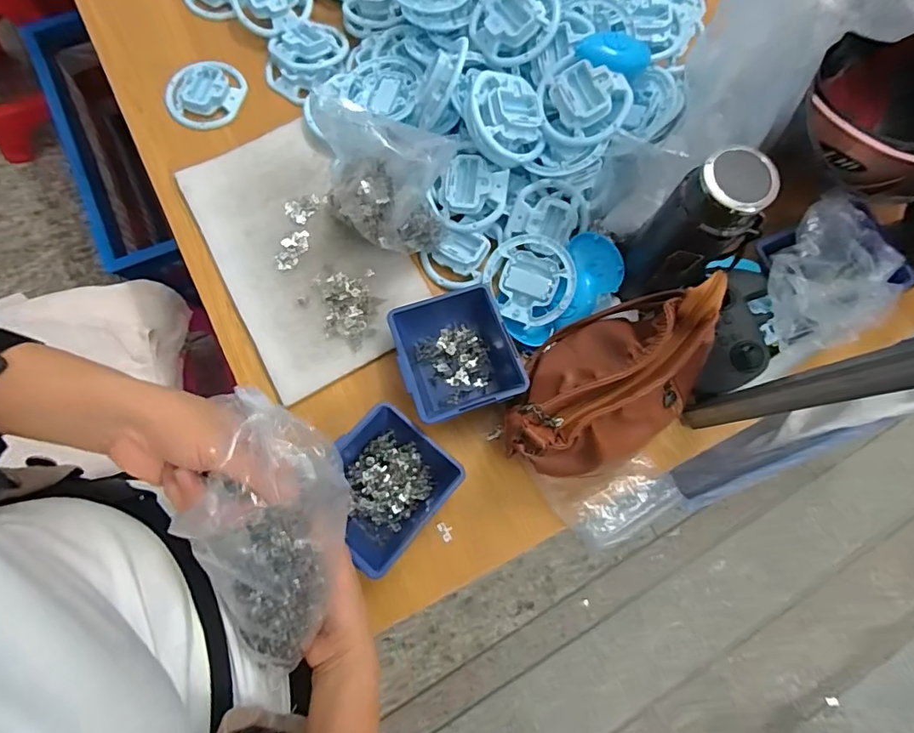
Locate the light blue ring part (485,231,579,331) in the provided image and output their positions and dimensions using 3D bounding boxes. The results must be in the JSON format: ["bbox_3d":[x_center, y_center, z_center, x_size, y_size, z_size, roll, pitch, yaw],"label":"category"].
[{"bbox_3d":[0.087,-0.100,0.591,0.099,0.012,0.102,-16,89,11],"label":"light blue ring part"}]

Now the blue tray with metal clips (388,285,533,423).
[{"bbox_3d":[0.000,-0.018,0.572,0.128,0.060,0.135,-17,77,-6],"label":"blue tray with metal clips"}]

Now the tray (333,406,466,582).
[{"bbox_3d":[-0.078,0.125,0.530,0.122,0.053,0.137,40,78,8],"label":"tray"}]

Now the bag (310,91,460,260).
[{"bbox_3d":[-0.107,-0.229,0.600,0.225,0.065,0.149,27,77,5],"label":"bag"}]

